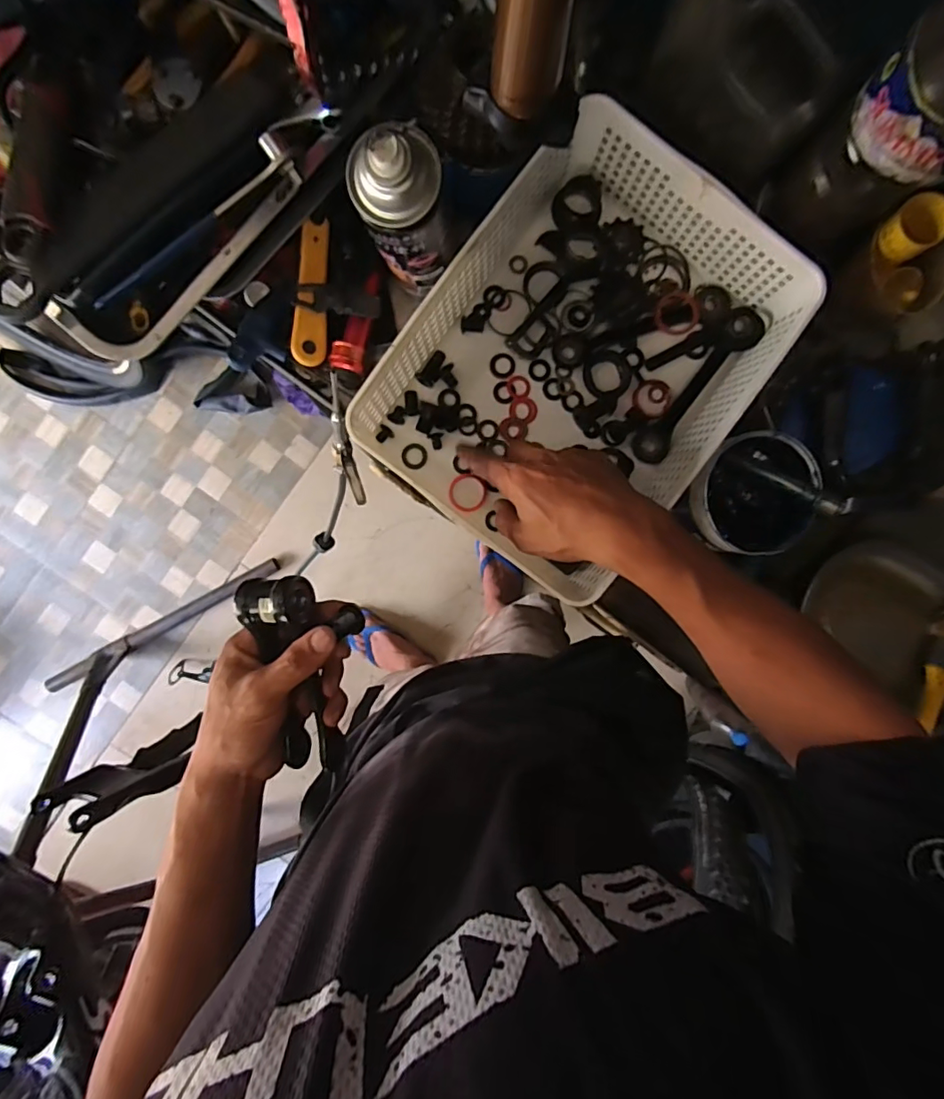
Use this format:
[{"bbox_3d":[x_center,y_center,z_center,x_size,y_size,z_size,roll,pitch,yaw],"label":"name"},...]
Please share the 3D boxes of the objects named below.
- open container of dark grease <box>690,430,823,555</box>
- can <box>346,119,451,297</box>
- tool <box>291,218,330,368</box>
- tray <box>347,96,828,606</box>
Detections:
[{"bbox_3d":[0.236,-0.048,0.457,0.099,0.064,0.095,0,95,-1],"label":"open container of dark grease"},{"bbox_3d":[-0.051,-0.247,0.394,0.059,0.160,0.058,0,95,-1],"label":"can"},{"bbox_3d":[-0.140,-0.225,0.467,0.027,0.016,0.118,8,95,-2],"label":"tool"},{"bbox_3d":[0.091,-0.156,0.449,0.245,0.086,0.316,38,93,-4],"label":"tray"}]

